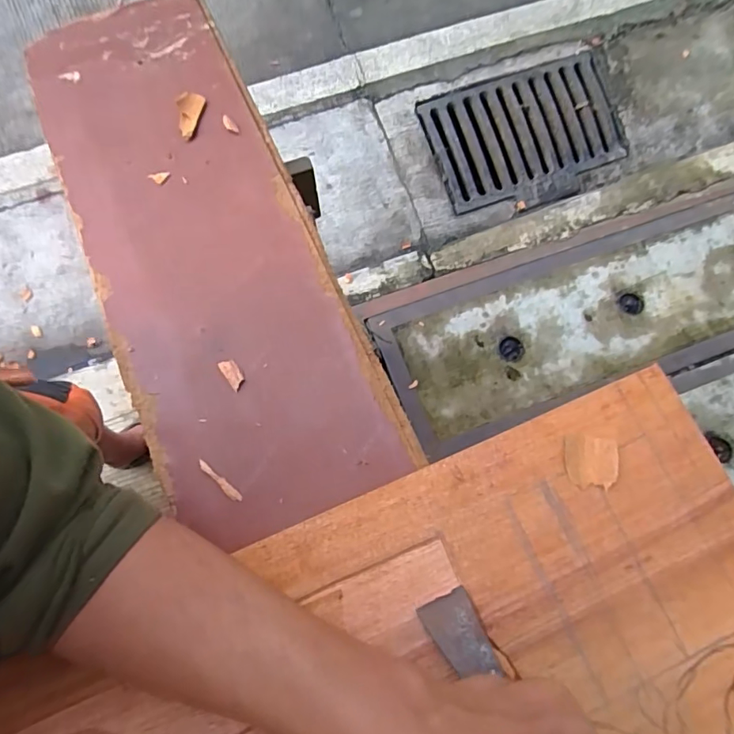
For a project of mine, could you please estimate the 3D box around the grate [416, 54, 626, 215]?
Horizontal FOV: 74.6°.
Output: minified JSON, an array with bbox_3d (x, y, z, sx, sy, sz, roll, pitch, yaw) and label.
[{"bbox_3d":[0.505,-0.757,1.558,0.619,0.033,0.371,-22,91,-7],"label":"grate"}]

